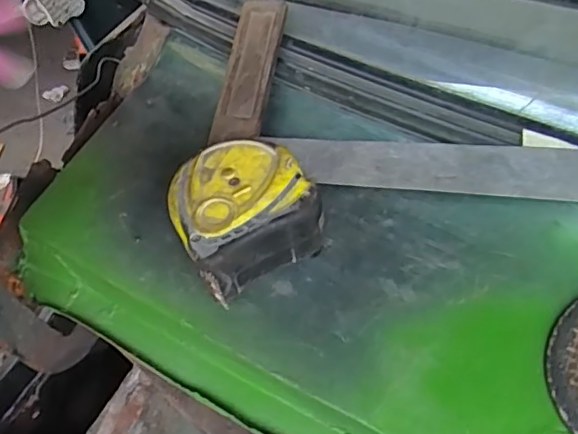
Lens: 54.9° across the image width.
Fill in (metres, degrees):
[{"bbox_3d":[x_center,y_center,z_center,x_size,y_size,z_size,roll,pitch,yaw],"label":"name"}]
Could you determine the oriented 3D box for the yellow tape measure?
[{"bbox_3d":[-0.024,-0.003,0.263,0.063,0.037,0.065,-25,55,-22],"label":"yellow tape measure"}]

